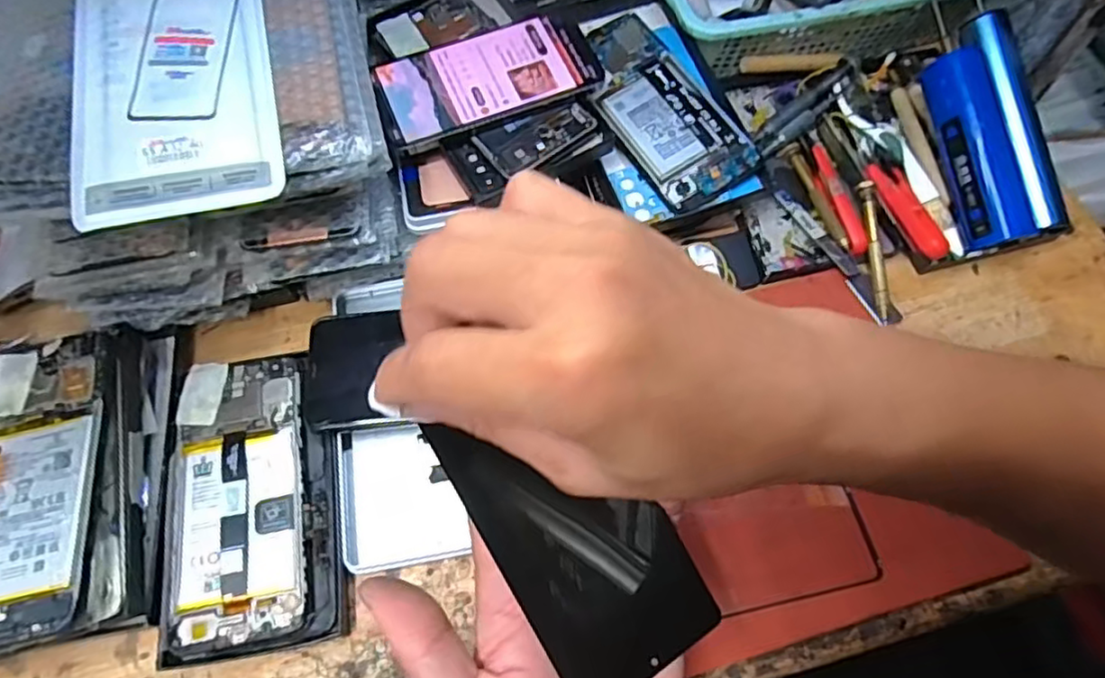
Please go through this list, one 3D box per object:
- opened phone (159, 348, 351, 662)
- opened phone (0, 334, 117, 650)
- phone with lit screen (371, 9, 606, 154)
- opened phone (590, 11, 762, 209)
[{"bbox_3d":[-0.176,0.090,0.376,0.094,0.012,0.168,-10,66,-4],"label":"opened phone"},{"bbox_3d":[-0.286,0.077,0.353,0.075,0.009,0.164,-12,64,-3],"label":"opened phone"},{"bbox_3d":[-0.043,-0.169,0.418,0.140,0.008,0.067,-22,72,-8],"label":"phone with lit screen"},{"bbox_3d":[0.072,-0.160,0.445,0.074,0.008,0.152,-28,74,-3],"label":"opened phone"}]

